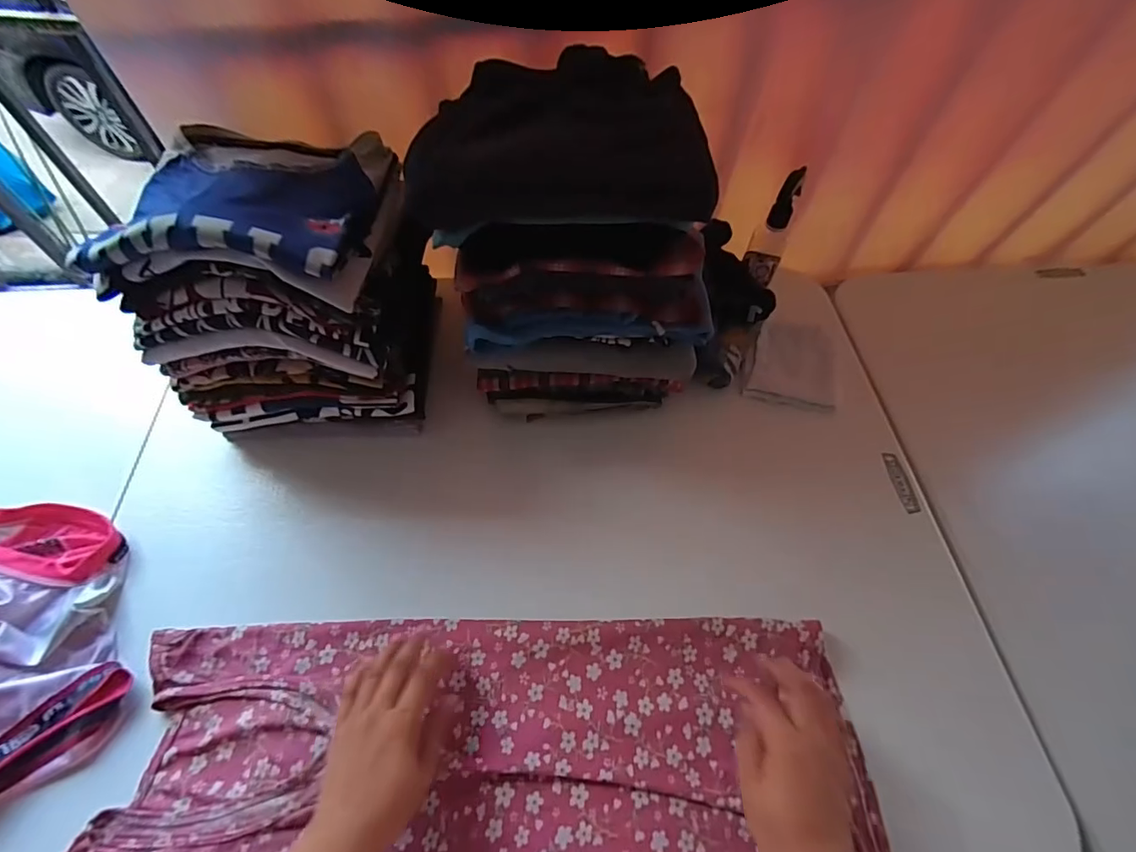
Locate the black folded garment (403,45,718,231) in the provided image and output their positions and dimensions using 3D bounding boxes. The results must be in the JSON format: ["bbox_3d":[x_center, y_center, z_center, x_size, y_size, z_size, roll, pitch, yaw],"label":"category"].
[{"bbox_3d":[-0.013,-0.273,0.485,0.271,0.076,0.175,-9,58,-7],"label":"black folded garment"}]

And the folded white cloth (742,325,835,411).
[{"bbox_3d":[0.294,-0.081,0.673,0.106,0.015,0.114,9,73,11],"label":"folded white cloth"}]

